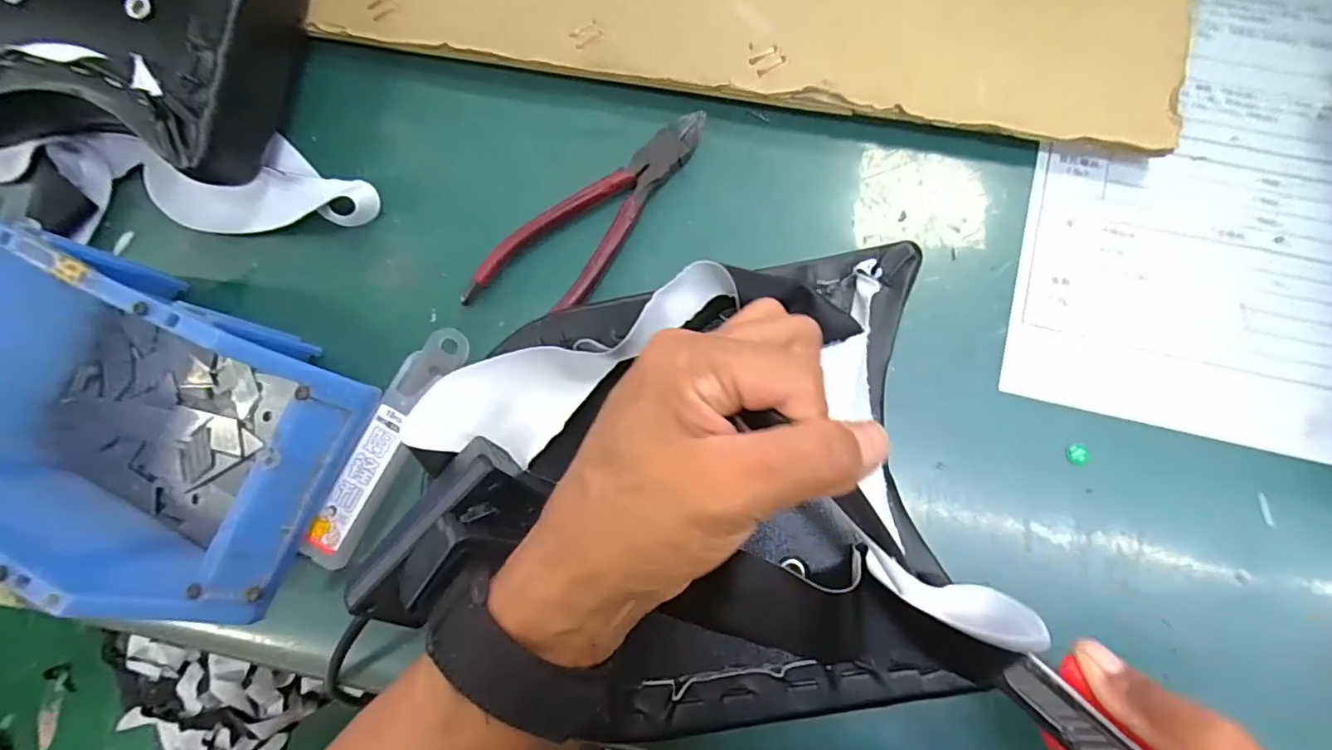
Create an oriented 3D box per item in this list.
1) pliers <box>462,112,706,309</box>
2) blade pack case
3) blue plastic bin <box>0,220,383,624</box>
[{"bbox_3d":[-0.039,-0.086,0.295,0.052,0.012,0.141,34,85,7],"label":"pliers"},{"bbox_3d":[-0.138,0.033,0.282,0.023,0.015,0.126,26,84,6],"label":"blade pack case"},{"bbox_3d":[-0.242,0.019,0.259,0.176,0.077,0.118,24,84,6],"label":"blue plastic bin"}]

